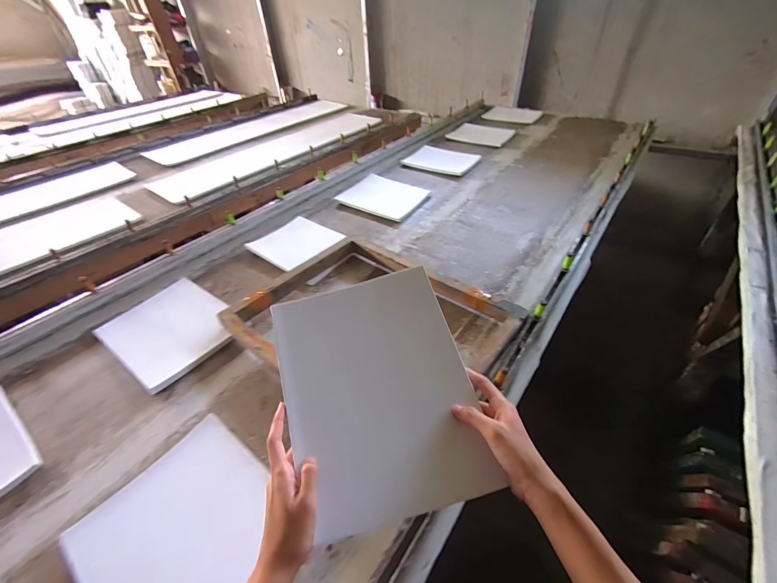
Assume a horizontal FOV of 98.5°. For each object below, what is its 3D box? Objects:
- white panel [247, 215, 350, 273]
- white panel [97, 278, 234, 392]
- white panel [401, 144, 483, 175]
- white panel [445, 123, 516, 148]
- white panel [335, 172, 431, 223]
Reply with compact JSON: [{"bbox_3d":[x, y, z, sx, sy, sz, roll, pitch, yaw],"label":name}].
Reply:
[{"bbox_3d":[-0.268,-0.144,0.968,0.191,0.017,0.202,27,50,31],"label":"white panel"},{"bbox_3d":[-0.471,0.078,0.733,0.279,0.018,0.212,24,49,29],"label":"white panel"},{"bbox_3d":[0.216,-0.543,1.367,0.277,0.018,0.196,21,47,27],"label":"white panel"},{"bbox_3d":[0.434,-0.744,1.590,0.288,0.019,0.232,21,47,26],"label":"white panel"},{"bbox_3d":[-0.021,-0.331,1.158,0.293,0.016,0.222,23,48,28],"label":"white panel"}]

